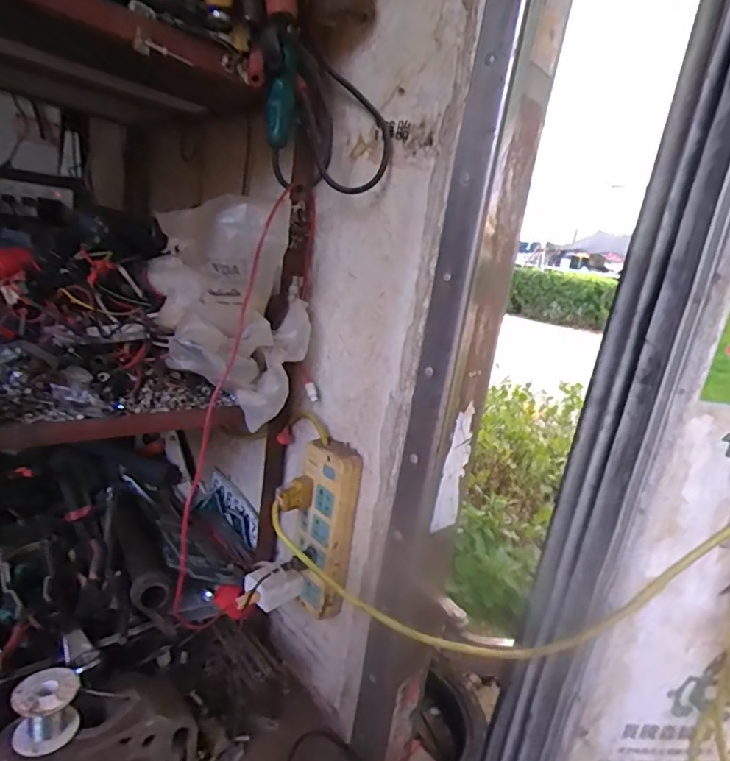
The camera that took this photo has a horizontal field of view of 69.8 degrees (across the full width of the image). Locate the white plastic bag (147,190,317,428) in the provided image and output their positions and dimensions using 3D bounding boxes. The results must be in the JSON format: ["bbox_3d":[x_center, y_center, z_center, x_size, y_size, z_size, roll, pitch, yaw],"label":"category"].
[{"bbox_3d":[-0.160,-0.085,0.635,0.176,0.248,0.122,7,14,-4],"label":"white plastic bag"}]

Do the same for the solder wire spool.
[{"bbox_3d":[-0.312,0.324,0.513,0.054,0.054,0.052,7,14,-2],"label":"solder wire spool"}]

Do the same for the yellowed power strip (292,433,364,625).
[{"bbox_3d":[-0.054,0.197,0.687,0.044,0.224,0.088,-7,20,-45],"label":"yellowed power strip"}]

